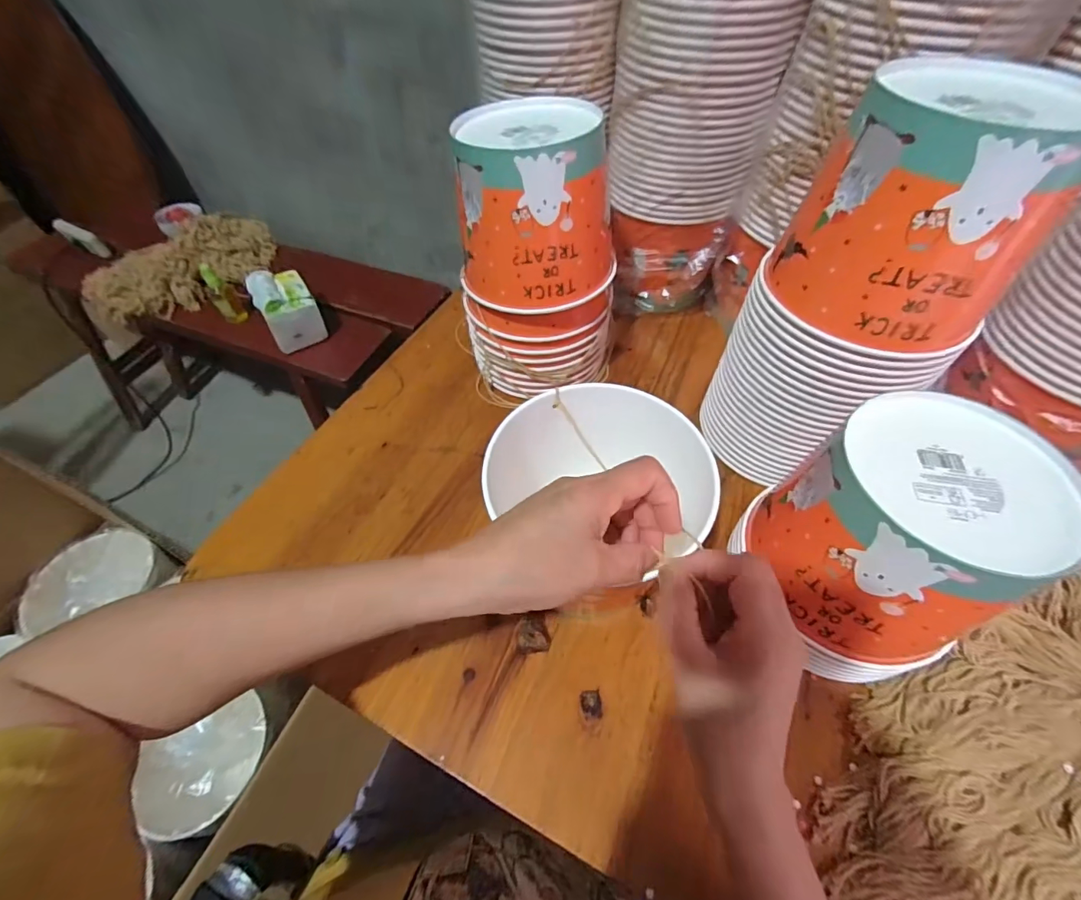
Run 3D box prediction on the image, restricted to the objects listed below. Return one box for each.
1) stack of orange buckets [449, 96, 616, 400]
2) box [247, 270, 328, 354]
[{"bbox_3d":[-0.004,-0.180,0.473,0.142,0.260,0.122,30,59,20],"label":"stack of orange buckets"},{"bbox_3d":[-0.488,-0.271,0.887,0.097,0.108,0.125,-28,59,-19],"label":"box"}]

